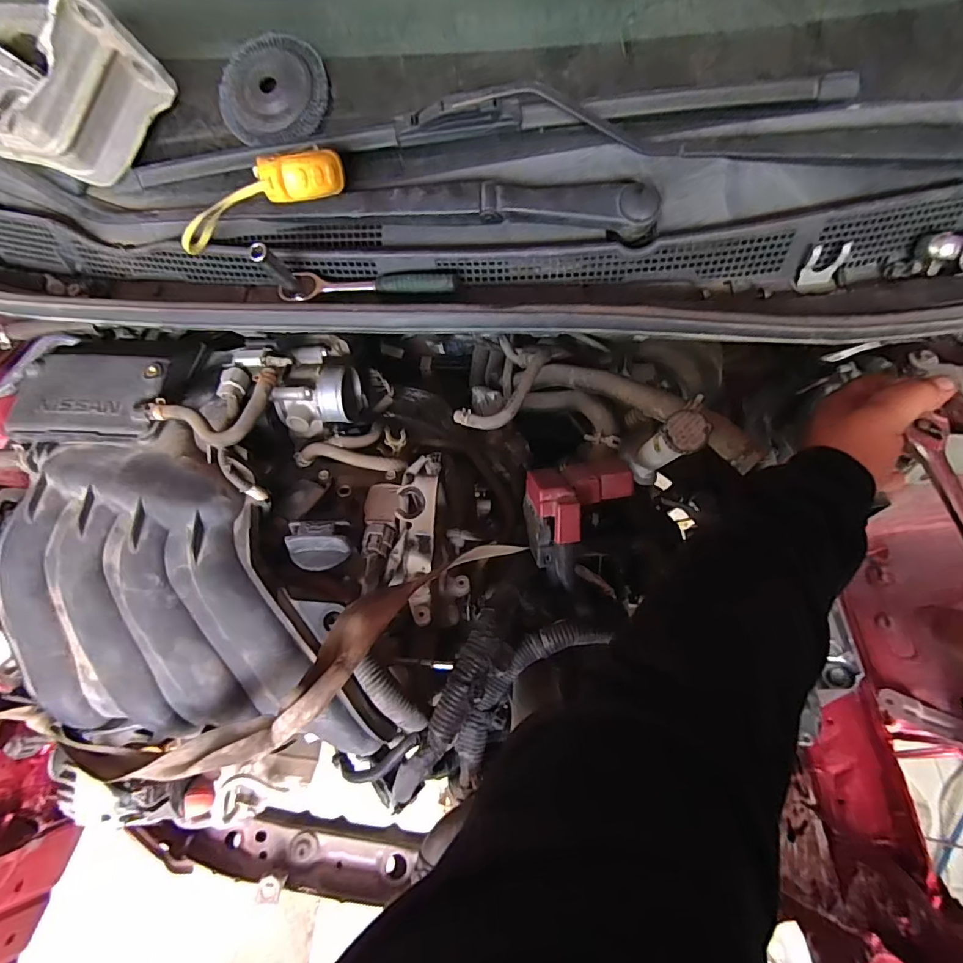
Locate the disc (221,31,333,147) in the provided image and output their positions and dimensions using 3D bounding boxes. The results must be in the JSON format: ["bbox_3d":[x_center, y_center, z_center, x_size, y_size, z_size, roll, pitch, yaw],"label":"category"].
[{"bbox_3d":[-0.185,-0.348,0.432,0.096,0.009,0.095,-5,93,2],"label":"disc"}]

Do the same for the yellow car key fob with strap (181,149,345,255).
[{"bbox_3d":[-0.183,-0.228,0.394,0.146,0.039,0.030,-16,60,11],"label":"yellow car key fob with strap"}]

